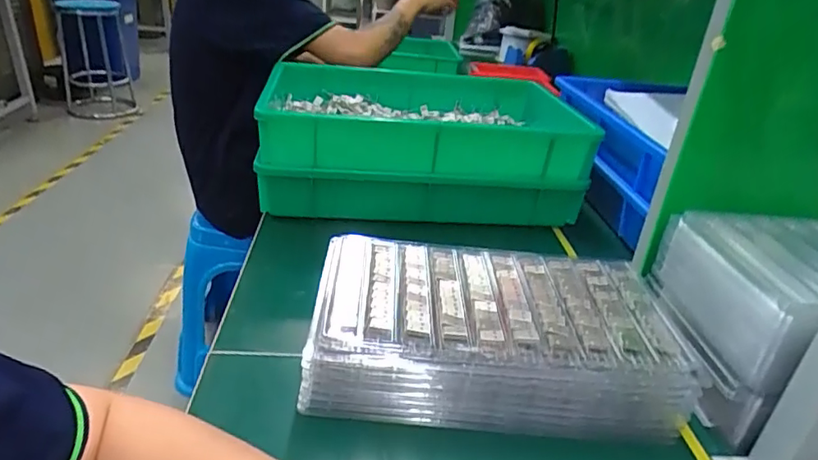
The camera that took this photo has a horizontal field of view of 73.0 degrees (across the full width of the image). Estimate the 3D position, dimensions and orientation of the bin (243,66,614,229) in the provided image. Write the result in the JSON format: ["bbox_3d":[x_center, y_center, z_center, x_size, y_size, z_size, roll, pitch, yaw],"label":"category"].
[{"bbox_3d":[0.015,-0.146,0.809,0.428,0.133,0.309,2,28,-8],"label":"bin"}]

